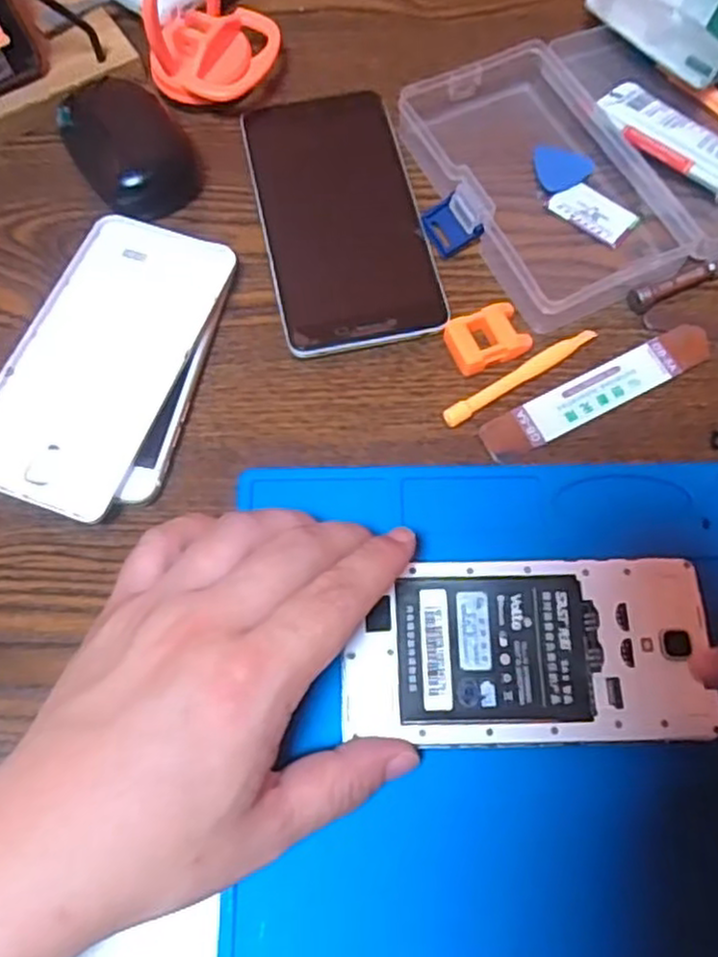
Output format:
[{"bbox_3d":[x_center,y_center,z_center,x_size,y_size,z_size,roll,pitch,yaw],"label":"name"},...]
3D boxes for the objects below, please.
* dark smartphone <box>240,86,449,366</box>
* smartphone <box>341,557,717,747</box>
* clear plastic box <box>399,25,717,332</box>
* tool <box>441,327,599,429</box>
[{"bbox_3d":[-0.009,-0.130,0.367,0.076,0.009,0.150,-12,69,-5],"label":"dark smartphone"},{"bbox_3d":[0.065,0.066,0.286,0.138,0.006,0.068,-1,69,-1],"label":"smartphone"},{"bbox_3d":[0.126,-0.166,0.372,0.179,0.021,0.150,-25,71,-10],"label":"clear plastic box"},{"bbox_3d":[0.073,-0.047,0.336,0.082,0.006,0.008,-32,72,-12],"label":"tool"}]

